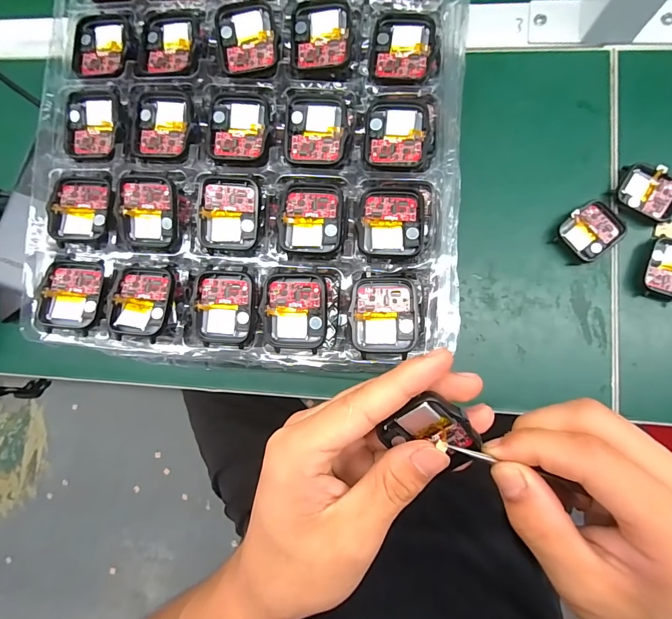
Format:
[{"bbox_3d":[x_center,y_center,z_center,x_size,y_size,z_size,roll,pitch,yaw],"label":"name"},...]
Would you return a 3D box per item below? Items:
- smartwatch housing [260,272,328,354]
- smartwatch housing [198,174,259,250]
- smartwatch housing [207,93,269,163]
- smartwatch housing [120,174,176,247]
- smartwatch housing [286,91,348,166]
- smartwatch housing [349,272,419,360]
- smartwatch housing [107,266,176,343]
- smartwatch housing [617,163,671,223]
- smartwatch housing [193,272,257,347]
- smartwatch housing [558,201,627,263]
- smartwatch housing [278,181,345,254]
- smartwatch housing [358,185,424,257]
[{"bbox_3d":[-0.024,0.001,0.214,0.038,0.011,0.044,1,84,6],"label":"smartwatch housing"},{"bbox_3d":[-0.065,-0.059,0.222,0.037,0.006,0.042,4,85,6],"label":"smartwatch housing"},{"bbox_3d":[-0.061,-0.114,0.229,0.037,0.004,0.043,6,85,6],"label":"smartwatch housing"},{"bbox_3d":[-0.118,-0.062,0.229,0.035,0.007,0.042,5,87,6],"label":"smartwatch housing"},{"bbox_3d":[-0.012,-0.112,0.226,0.037,0.006,0.044,3,84,6],"label":"smartwatch housing"},{"bbox_3d":[0.028,0.003,0.211,0.037,0.005,0.045,2,84,6],"label":"smartwatch housing"},{"bbox_3d":[-0.121,-0.005,0.230,0.037,0.010,0.044,9,85,6],"label":"smartwatch housing"},{"bbox_3d":[0.240,-0.089,0.281,0.044,0.011,0.038,25,89,6],"label":"smartwatch housing"},{"bbox_3d":[-0.068,-0.001,0.225,0.038,0.008,0.045,4,85,6],"label":"smartwatch housing"},{"bbox_3d":[0.196,-0.060,0.283,0.039,0.010,0.037,-37,84,2],"label":"smartwatch housing"},{"bbox_3d":[-0.014,-0.056,0.221,0.037,0.005,0.043,5,85,6],"label":"smartwatch housing"},{"bbox_3d":[0.032,-0.052,0.216,0.038,0.006,0.043,4,85,6],"label":"smartwatch housing"}]

